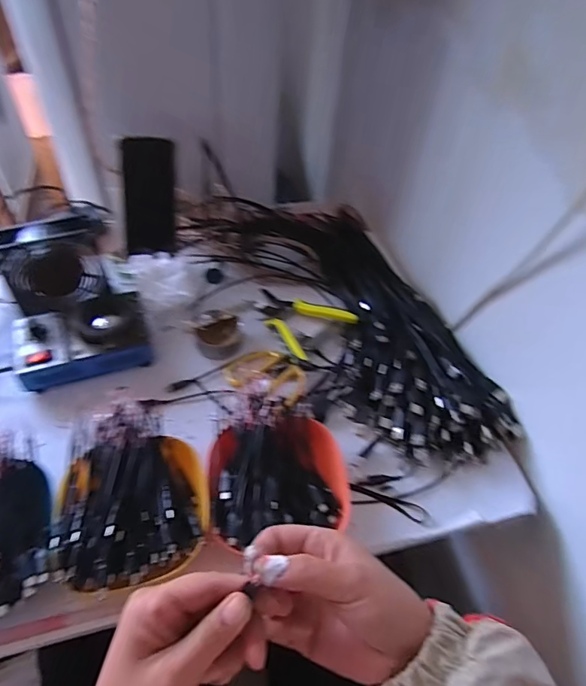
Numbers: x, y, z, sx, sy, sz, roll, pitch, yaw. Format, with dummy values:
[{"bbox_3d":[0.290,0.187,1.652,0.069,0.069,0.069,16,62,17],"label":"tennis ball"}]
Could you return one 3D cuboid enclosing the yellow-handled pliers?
[{"bbox_3d":[0.006,-0.044,0.627,0.104,0.012,0.136,-31,60,-26],"label":"yellow-handled pliers"}]

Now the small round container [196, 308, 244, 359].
[{"bbox_3d":[-0.095,-0.011,0.606,0.056,0.031,0.056,6,51,0],"label":"small round container"}]

